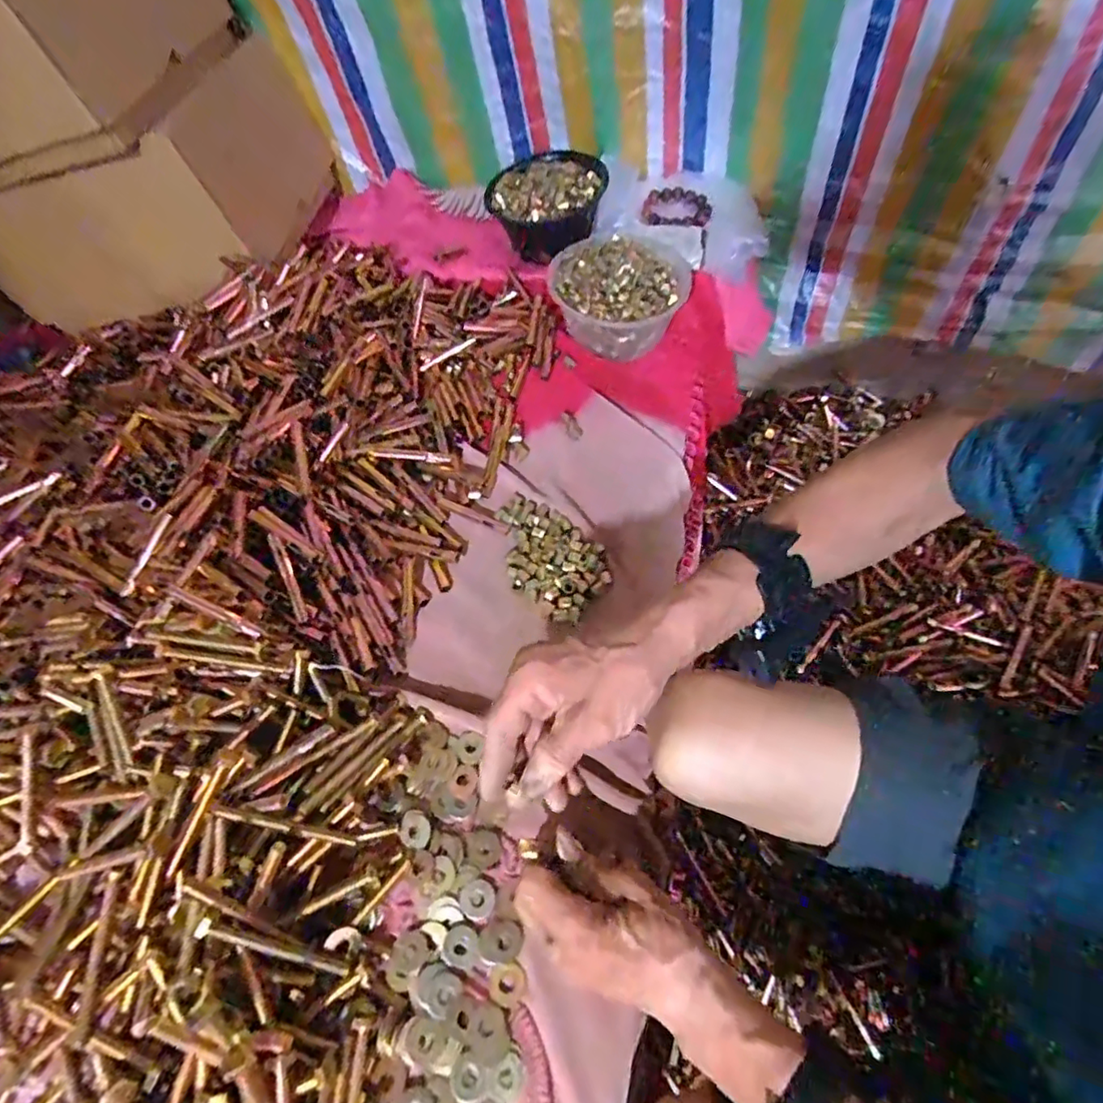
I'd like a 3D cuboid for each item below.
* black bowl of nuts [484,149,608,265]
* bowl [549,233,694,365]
[{"bbox_3d":[-0.008,-0.473,0.826,0.155,0.093,0.142,-4,57,6],"label":"black bowl of nuts"},{"bbox_3d":[0.082,-0.300,0.717,0.167,0.084,0.144,-2,57,7],"label":"bowl"}]

